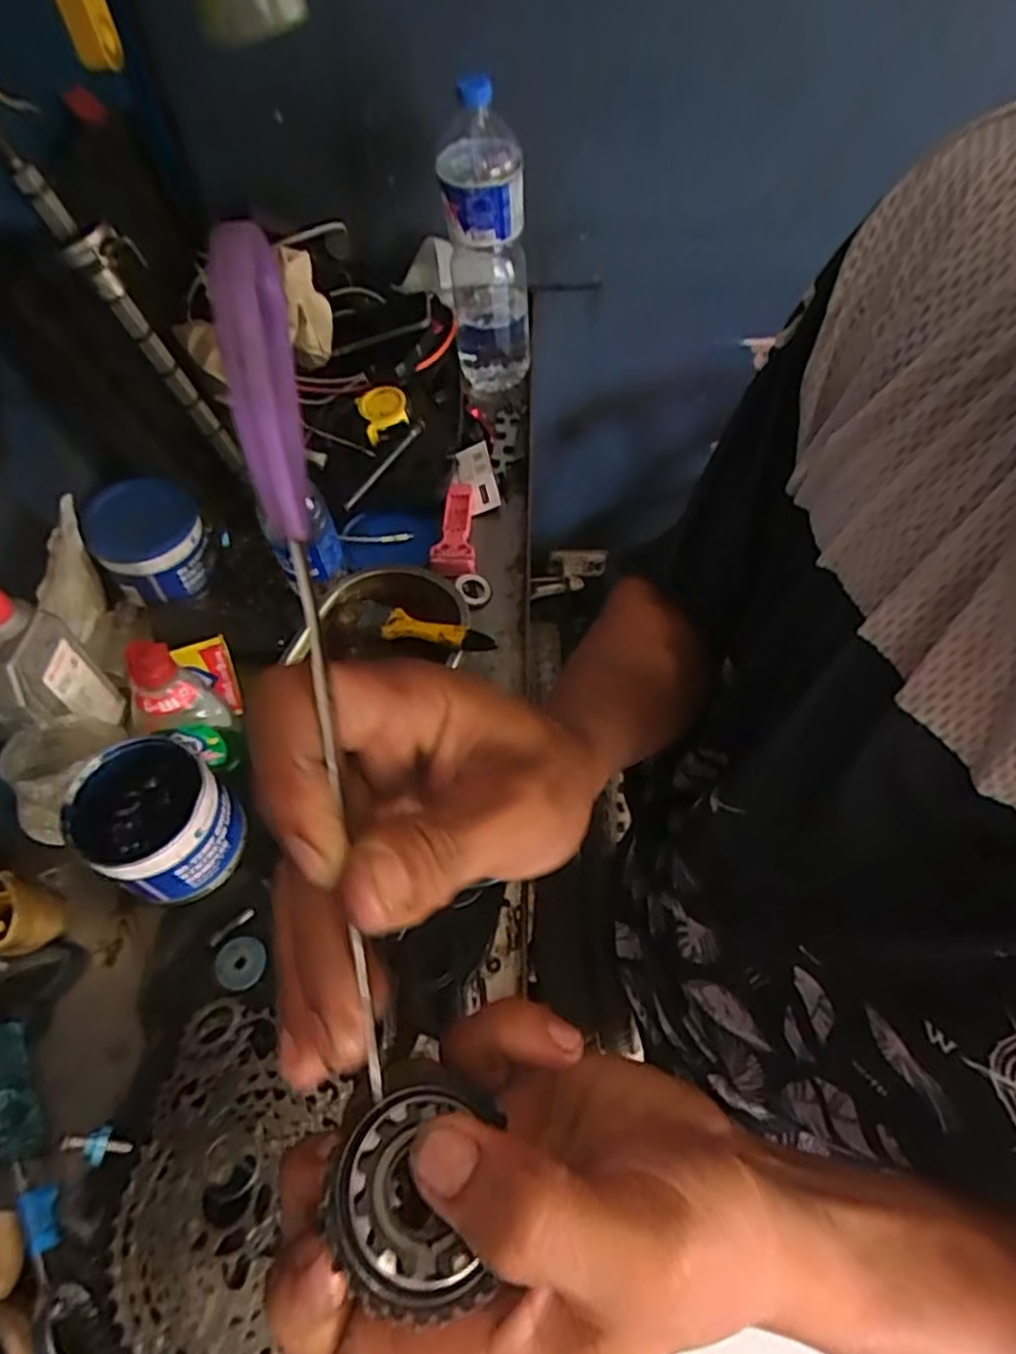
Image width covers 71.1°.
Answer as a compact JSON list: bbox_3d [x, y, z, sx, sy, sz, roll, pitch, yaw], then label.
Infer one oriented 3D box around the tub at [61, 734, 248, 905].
[{"bbox_3d":[-0.272,0.112,0.557,0.113,0.089,0.104,32,64,19],"label":"tub"}]

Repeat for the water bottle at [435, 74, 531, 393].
[{"bbox_3d":[-0.024,-0.477,0.810,0.103,0.300,0.112,1,58,2],"label":"water bottle"}]

